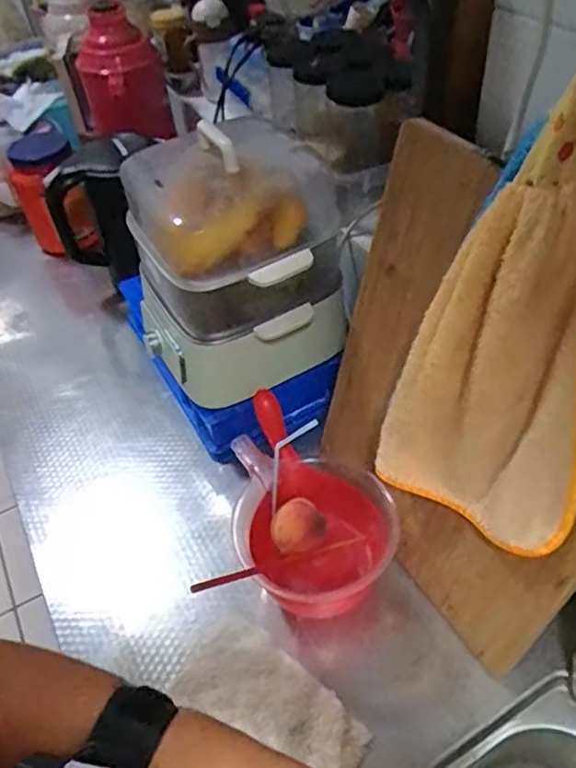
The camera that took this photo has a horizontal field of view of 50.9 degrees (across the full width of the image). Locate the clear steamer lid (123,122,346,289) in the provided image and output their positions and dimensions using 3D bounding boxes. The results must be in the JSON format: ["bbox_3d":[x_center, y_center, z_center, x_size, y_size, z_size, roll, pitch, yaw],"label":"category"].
[{"bbox_3d":[-0.062,-0.205,0.659,0.214,0.117,0.180,-20,48,-12],"label":"clear steamer lid"}]

